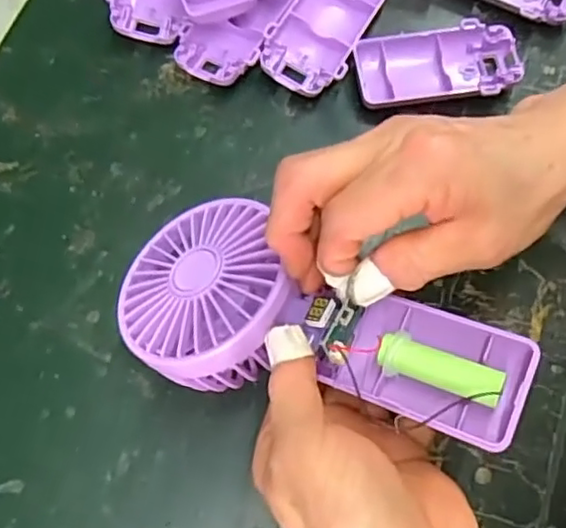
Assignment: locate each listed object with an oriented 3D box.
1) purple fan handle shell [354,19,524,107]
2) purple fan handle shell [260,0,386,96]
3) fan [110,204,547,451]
[{"bbox_3d":[0.090,-0.114,0.370,0.092,0.016,0.047,-6,71,-3],"label":"purple fan handle shell"},{"bbox_3d":[0.024,-0.140,0.379,0.047,0.018,0.091,25,72,8],"label":"purple fan handle shell"},{"bbox_3d":[0.011,0.024,0.271,0.177,0.035,0.081,16,71,21],"label":"fan"}]

